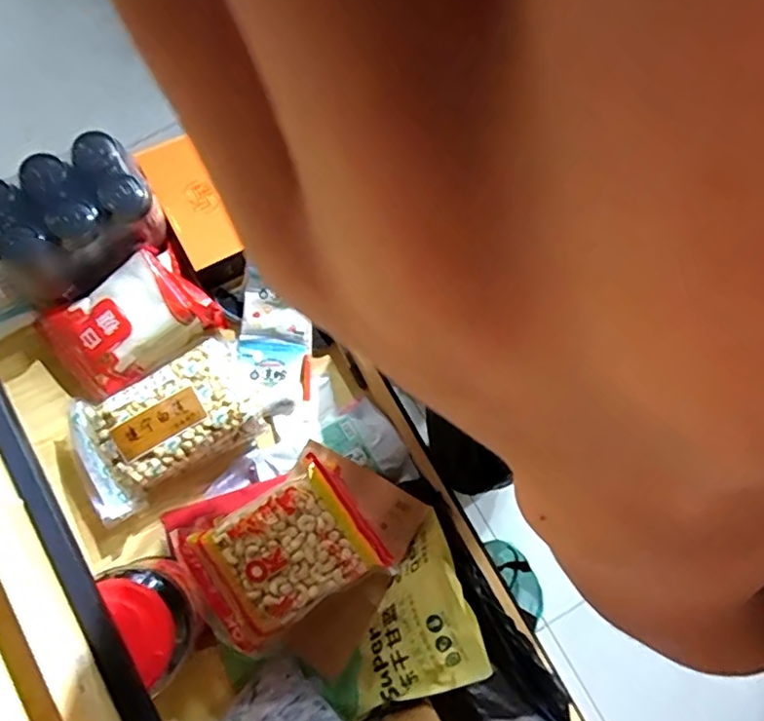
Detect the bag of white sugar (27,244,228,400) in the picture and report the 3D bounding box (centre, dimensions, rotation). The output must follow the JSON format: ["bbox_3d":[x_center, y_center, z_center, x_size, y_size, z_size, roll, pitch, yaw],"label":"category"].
[{"bbox_3d":[-0.328,-0.049,0.776,0.202,0.073,0.129,-35,82,-6],"label":"bag of white sugar"}]

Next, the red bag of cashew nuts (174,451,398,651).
[{"bbox_3d":[-0.114,0.216,0.667,0.196,0.074,0.144,-32,82,-6],"label":"red bag of cashew nuts"}]

